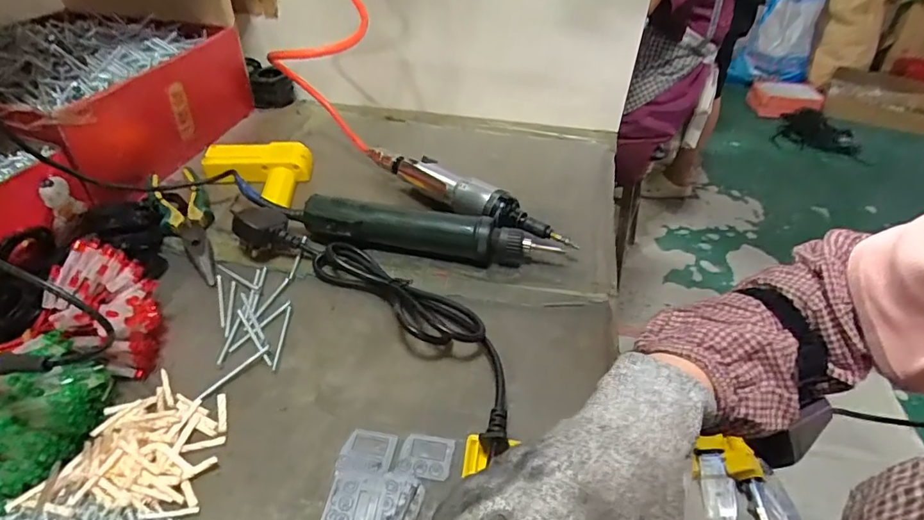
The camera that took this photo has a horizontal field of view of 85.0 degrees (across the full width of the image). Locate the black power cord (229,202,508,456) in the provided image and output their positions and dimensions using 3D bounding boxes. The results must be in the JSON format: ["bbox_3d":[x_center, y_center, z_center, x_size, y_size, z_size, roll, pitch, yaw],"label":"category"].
[{"bbox_3d":[-0.077,0.025,0.421,0.321,0.039,0.082,29,47,28],"label":"black power cord"}]

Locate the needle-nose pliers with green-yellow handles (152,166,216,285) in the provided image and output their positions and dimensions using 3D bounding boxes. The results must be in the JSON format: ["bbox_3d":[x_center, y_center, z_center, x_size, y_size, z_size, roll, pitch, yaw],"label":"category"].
[{"bbox_3d":[-0.271,-0.039,0.500,0.046,0.020,0.186,-18,44,-23],"label":"needle-nose pliers with green-yellow handles"}]

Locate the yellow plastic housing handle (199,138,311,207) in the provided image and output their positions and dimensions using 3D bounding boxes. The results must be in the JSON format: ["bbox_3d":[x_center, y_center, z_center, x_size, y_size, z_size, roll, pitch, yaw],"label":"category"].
[{"bbox_3d":[-0.237,-0.106,0.597,0.113,0.053,0.056,-1,40,-4],"label":"yellow plastic housing handle"}]

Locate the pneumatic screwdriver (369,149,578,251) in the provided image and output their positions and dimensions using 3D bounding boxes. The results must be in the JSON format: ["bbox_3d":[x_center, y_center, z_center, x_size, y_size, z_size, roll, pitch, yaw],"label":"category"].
[{"bbox_3d":[-0.001,-0.070,0.536,0.260,0.039,0.030,30,47,29],"label":"pneumatic screwdriver"}]

